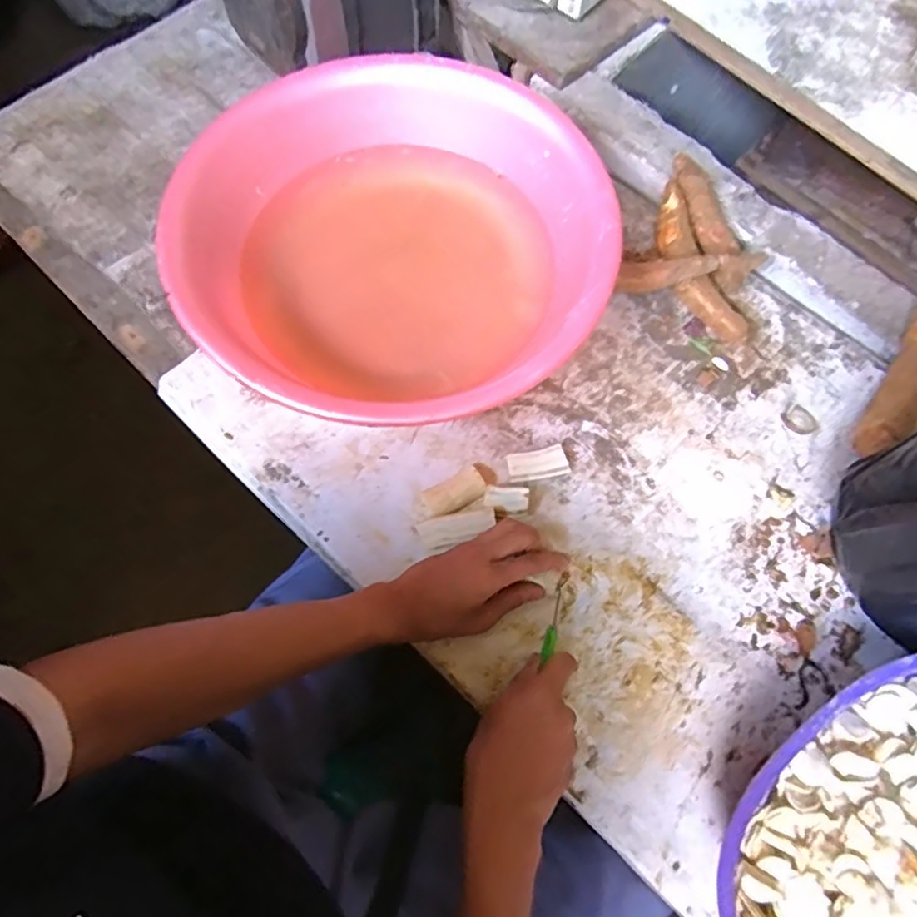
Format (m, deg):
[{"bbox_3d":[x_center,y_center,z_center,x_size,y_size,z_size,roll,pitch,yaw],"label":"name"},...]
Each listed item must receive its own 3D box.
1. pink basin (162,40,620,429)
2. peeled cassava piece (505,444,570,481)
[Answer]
[{"bbox_3d":[-0.062,-0.221,0.586,0.409,0.108,0.390,0,72,0],"label":"pink basin"},{"bbox_3d":[0.076,0.007,0.571,0.058,0.016,0.028,-13,73,-4],"label":"peeled cassava piece"}]

